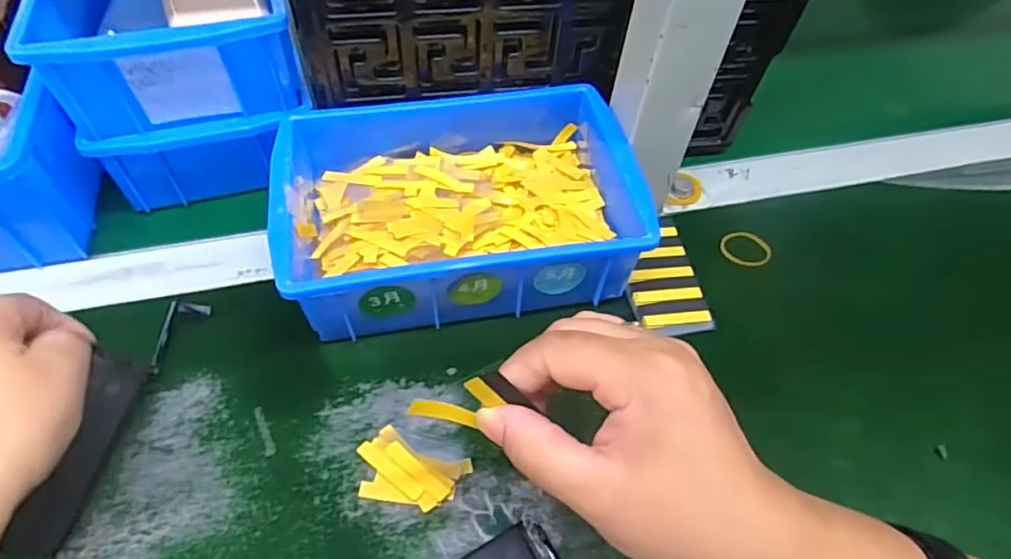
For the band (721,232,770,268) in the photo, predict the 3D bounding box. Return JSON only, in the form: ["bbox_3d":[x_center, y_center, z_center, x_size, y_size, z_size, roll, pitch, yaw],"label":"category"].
[{"bbox_3d":[0.159,-0.020,0.382,0.032,0.005,0.024,28,68,23],"label":"band"}]

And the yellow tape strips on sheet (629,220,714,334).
[{"bbox_3d":[0.097,-0.004,0.365,0.044,0.007,0.088,-5,53,-7],"label":"yellow tape strips on sheet"}]

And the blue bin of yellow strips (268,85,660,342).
[{"bbox_3d":[-0.029,-0.046,0.353,0.200,0.069,0.146,-8,53,-9],"label":"blue bin of yellow strips"}]

